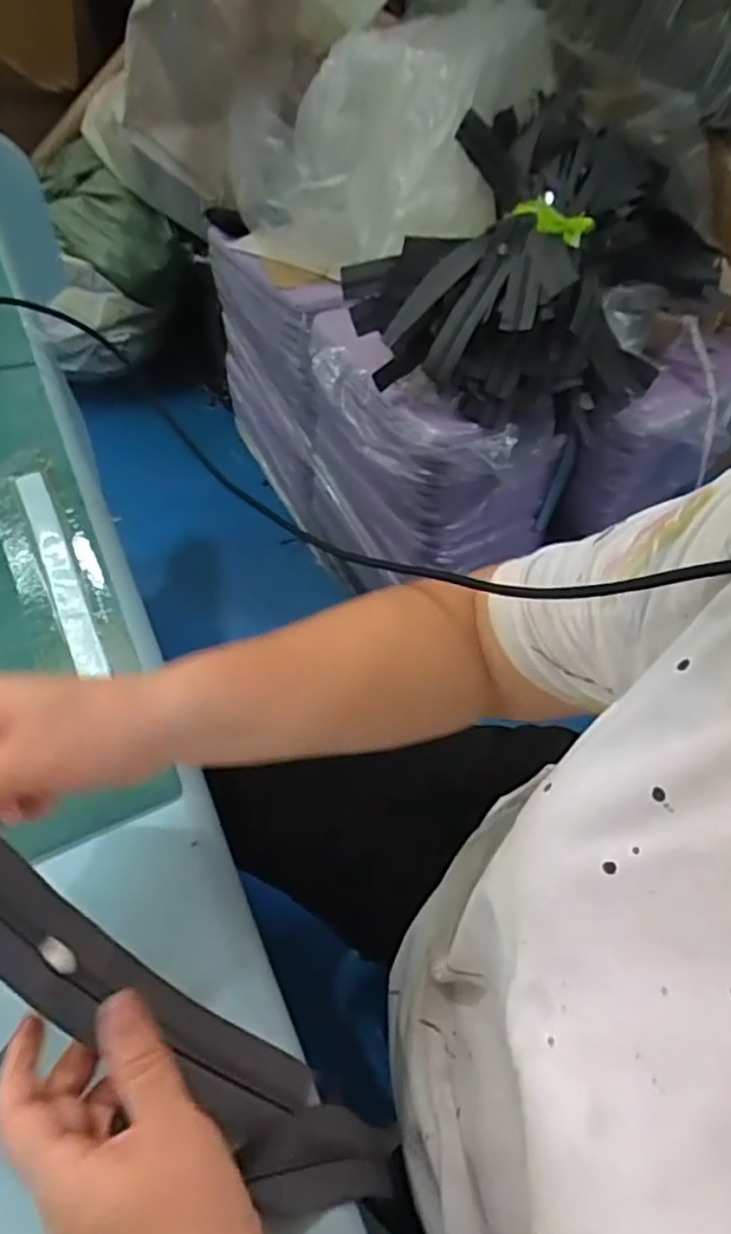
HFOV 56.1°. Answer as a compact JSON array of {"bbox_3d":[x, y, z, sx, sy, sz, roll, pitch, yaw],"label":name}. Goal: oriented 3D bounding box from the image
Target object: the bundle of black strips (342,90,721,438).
[{"bbox_3d":[0.243,-0.466,0.926,0.366,0.202,0.448,37,64,17],"label":"bundle of black strips"}]

